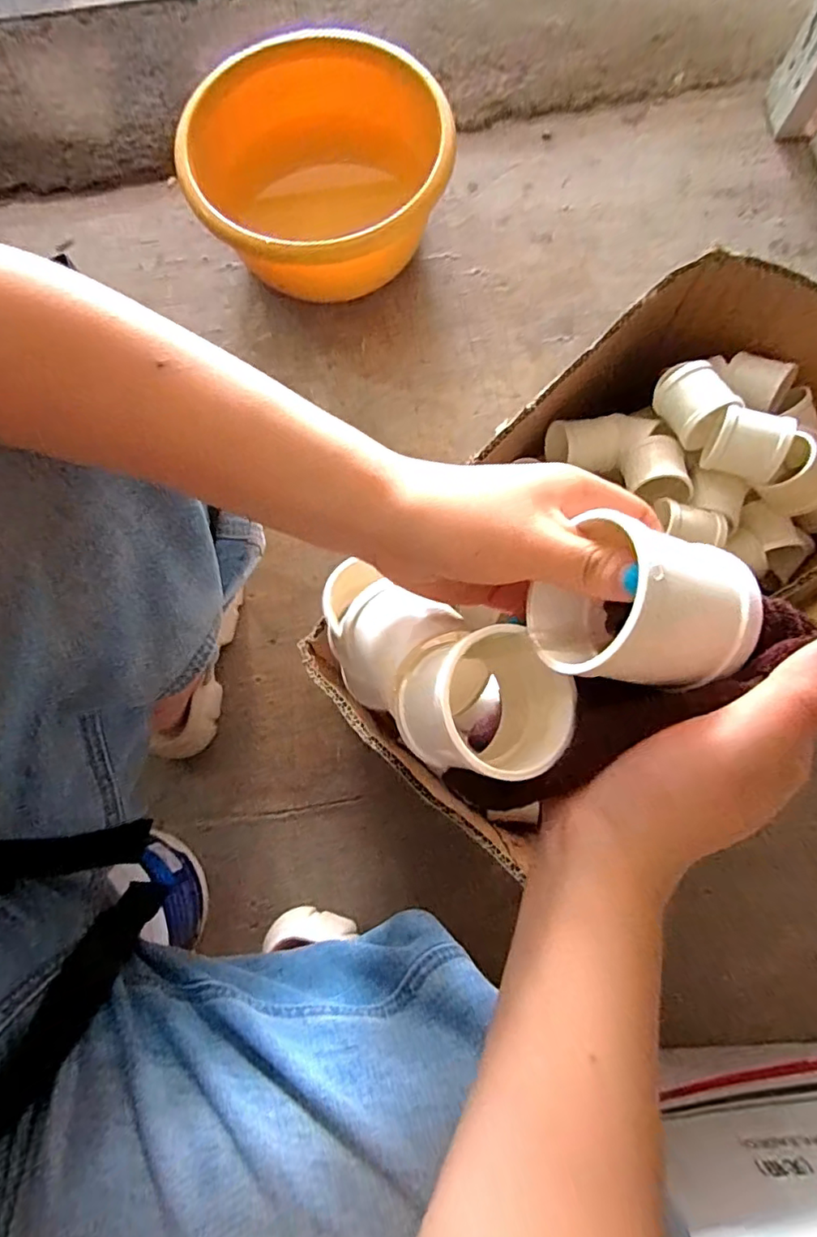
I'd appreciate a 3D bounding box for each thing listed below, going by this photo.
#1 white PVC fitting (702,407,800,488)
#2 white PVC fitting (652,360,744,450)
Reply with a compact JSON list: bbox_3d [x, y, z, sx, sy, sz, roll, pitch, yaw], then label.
[{"bbox_3d":[0.296,-0.151,0.486,0.059,0.051,0.048,17,79,5],"label":"white PVC fitting"},{"bbox_3d":[0.259,-0.198,0.507,0.050,0.053,0.068,-34,79,-5],"label":"white PVC fitting"}]

